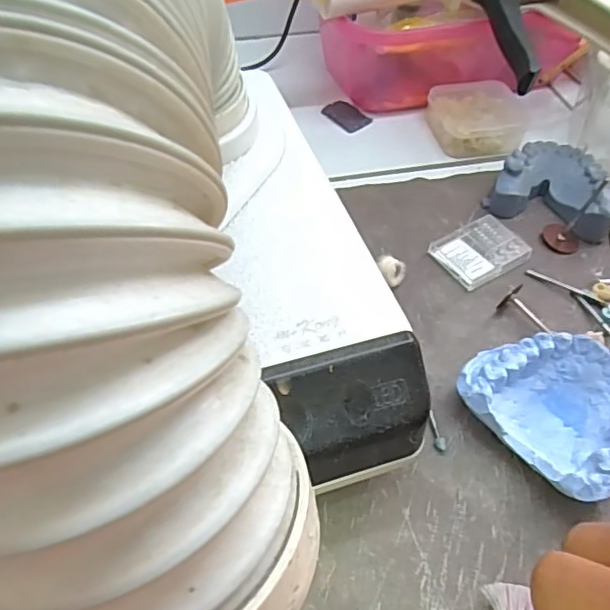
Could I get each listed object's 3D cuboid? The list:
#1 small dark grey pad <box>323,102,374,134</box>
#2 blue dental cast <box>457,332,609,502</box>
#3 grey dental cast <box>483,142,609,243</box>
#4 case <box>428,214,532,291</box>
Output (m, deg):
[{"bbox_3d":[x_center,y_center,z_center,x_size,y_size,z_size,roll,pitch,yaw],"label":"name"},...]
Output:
[{"bbox_3d":[0.029,-0.131,0.396,0.023,0.004,0.032,-35,60,-26],"label":"small dark grey pad"},{"bbox_3d":[0.104,0.042,0.236,0.056,0.029,0.067,-31,59,-24],"label":"blue dental cast"},{"bbox_3d":[0.146,-0.068,0.329,0.065,0.023,0.055,24,55,16],"label":"grey dental cast"},{"bbox_3d":[0.094,-0.030,0.309,0.046,0.007,0.036,-25,57,-20],"label":"case"}]

